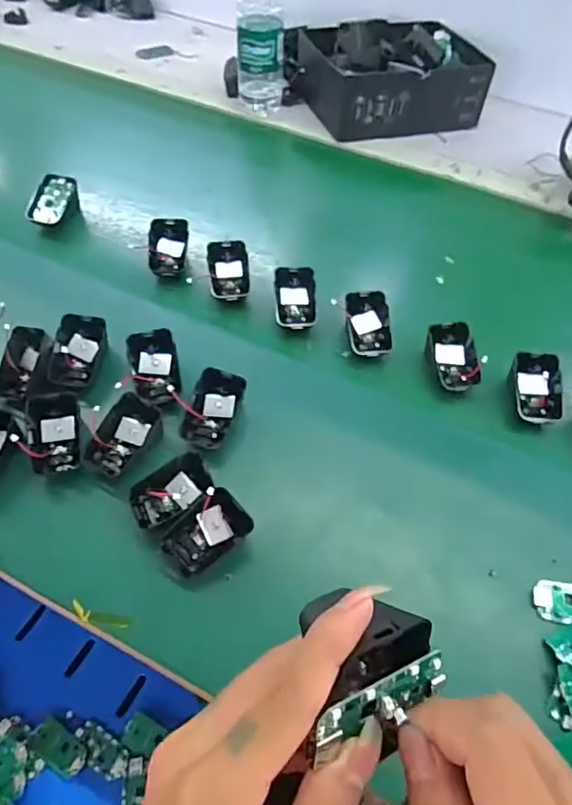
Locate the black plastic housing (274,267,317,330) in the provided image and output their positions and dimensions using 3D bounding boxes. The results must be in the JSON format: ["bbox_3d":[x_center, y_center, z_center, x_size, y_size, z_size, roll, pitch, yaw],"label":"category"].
[{"bbox_3d":[0.010,-0.110,0.575,0.043,0.038,0.061,0,54,-4],"label":"black plastic housing"}]

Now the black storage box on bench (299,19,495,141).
[{"bbox_3d":[0.172,-0.497,0.820,0.258,0.088,0.167,-14,57,-13],"label":"black storage box on bench"}]

